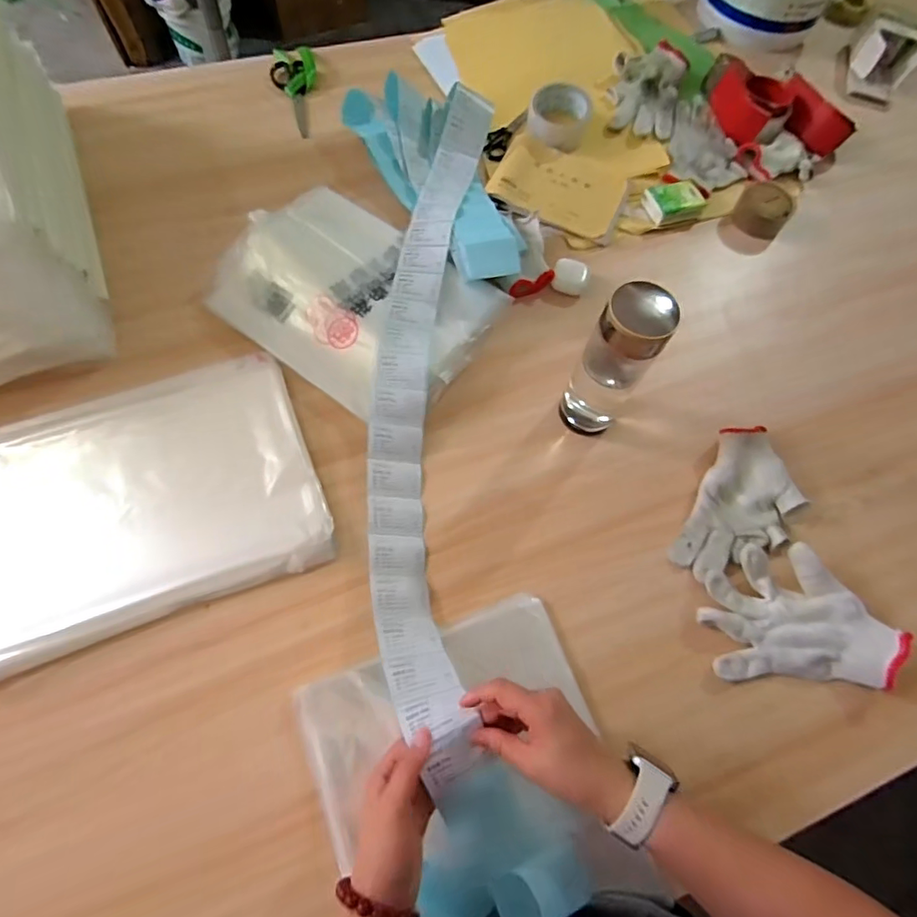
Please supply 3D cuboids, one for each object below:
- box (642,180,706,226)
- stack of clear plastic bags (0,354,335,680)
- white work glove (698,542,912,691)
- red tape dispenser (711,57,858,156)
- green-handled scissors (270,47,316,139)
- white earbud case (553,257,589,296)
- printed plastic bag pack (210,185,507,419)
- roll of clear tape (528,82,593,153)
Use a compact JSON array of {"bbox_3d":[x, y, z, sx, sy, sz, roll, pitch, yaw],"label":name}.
[{"bbox_3d":[0.306,-0.363,0.743,0.079,0.021,0.055,-16,69,-8],"label":"box"},{"bbox_3d":[-0.340,0.043,0.549,0.364,0.029,0.266,-21,70,-9],"label":"stack of clear plastic bags"},{"bbox_3d":[0.336,0.155,0.524,0.178,0.038,0.123,3,68,0],"label":"white work glove"},{"bbox_3d":[0.487,-0.525,0.803,0.220,0.052,0.106,21,68,5],"label":"red tape dispenser"},{"bbox_3d":[-0.243,-0.566,0.802,0.068,0.024,0.184,-16,69,-7],"label":"green-handled scissors"},{"bbox_3d":[0.147,-0.239,0.691,0.045,0.021,0.041,17,69,6],"label":"white earbud case"},{"bbox_3d":[-0.129,-0.198,0.645,0.319,0.040,0.230,35,72,12],"label":"printed plastic bag pack"},{"bbox_3d":[0.150,-0.506,0.777,0.088,0.044,0.090,2,67,-4],"label":"roll of clear tape"}]

